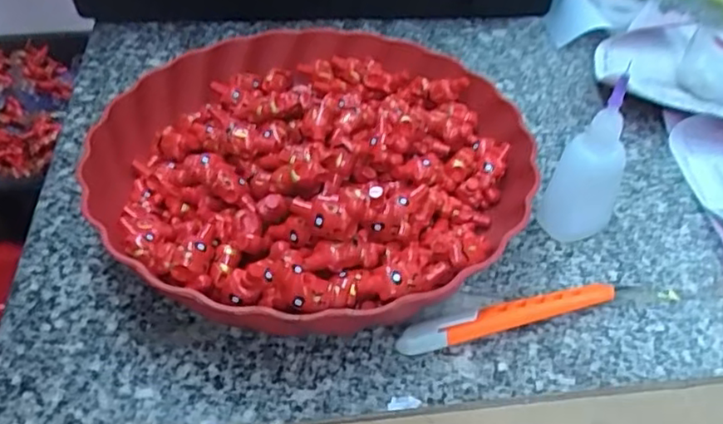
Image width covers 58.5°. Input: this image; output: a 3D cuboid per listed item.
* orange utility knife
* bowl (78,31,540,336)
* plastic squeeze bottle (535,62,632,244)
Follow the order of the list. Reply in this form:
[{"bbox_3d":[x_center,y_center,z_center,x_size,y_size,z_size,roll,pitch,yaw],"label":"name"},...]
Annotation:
[{"bbox_3d":[0.093,0.051,0.335,0.156,0.016,0.015,-11,44,-13],"label":"orange utility knife"},{"bbox_3d":[-0.028,-0.029,0.375,0.234,0.070,0.231,1,43,0],"label":"bowl"},{"bbox_3d":[0.125,-0.025,0.356,0.027,0.095,0.030,-22,48,-23],"label":"plastic squeeze bottle"}]

